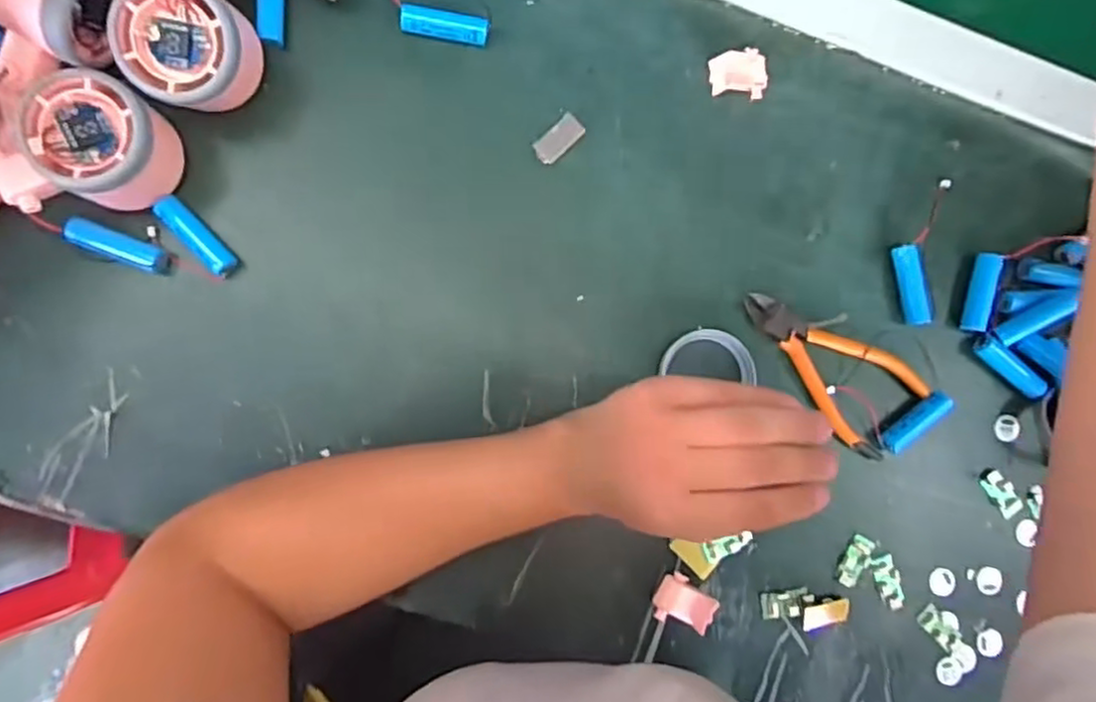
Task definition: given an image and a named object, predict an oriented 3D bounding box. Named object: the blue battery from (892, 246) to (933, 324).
[{"bbox_3d":[0.229,-0.041,0.422,0.015,0.011,0.050,-10,91,-6],"label":"blue battery"}]

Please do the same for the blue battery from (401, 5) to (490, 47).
[{"bbox_3d":[-0.059,-0.185,0.386,0.049,0.012,0.014,8,89,-6],"label":"blue battery"}]

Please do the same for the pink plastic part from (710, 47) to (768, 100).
[{"bbox_3d":[0.116,-0.167,0.411,0.034,0.009,0.029,-8,91,-6],"label":"pink plastic part"}]

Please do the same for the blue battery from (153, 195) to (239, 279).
[{"bbox_3d":[-0.193,-0.064,0.371,0.013,0.015,0.051,-43,94,-5],"label":"blue battery"}]

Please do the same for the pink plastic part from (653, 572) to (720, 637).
[{"bbox_3d":[0.080,0.150,0.399,0.032,0.013,0.028,30,87,-5],"label":"pink plastic part"}]

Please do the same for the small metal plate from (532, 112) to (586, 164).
[{"bbox_3d":[0.006,-0.125,0.399,0.017,0.004,0.032,43,82,8],"label":"small metal plate"}]

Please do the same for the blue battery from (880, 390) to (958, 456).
[{"bbox_3d":[0.229,0.044,0.418,0.050,0.016,0.012,-39,94,-5],"label":"blue battery"}]

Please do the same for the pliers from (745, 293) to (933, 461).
[{"bbox_3d":[0.170,0.009,0.413,0.124,0.009,0.060,38,86,-5],"label":"pliers"}]

